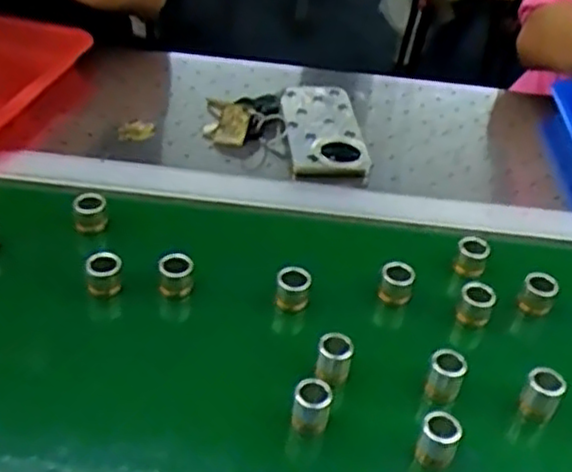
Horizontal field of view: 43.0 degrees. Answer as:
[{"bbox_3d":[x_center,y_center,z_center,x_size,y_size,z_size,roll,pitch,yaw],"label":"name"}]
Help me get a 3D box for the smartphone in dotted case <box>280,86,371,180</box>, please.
[{"bbox_3d":[0.037,-0.108,0.745,0.076,0.022,0.154,0,40,-8],"label":"smartphone in dotted case"}]

